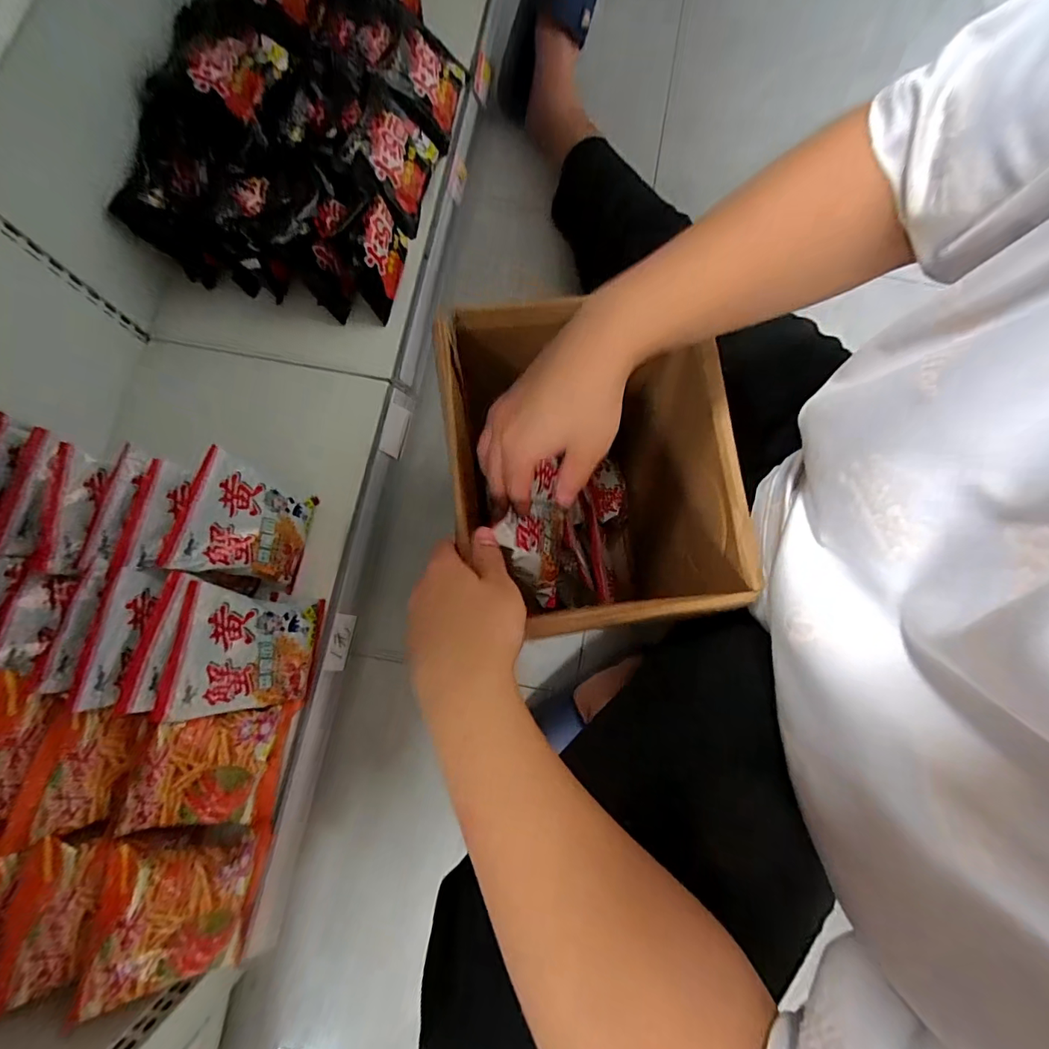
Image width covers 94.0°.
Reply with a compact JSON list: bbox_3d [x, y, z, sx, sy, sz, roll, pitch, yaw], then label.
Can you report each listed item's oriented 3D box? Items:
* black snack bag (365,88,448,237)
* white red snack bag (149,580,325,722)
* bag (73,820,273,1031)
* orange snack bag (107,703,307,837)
[{"bbox_3d":[-0.180,-0.512,0.688,0.035,0.112,0.153,9,80,42],"label":"black snack bag"},{"bbox_3d":[-0.304,0.139,0.538,0.040,0.147,0.128,-5,74,39],"label":"white red snack bag"},{"bbox_3d":[-0.332,0.380,0.481,0.140,0.032,0.123,20,66,-40],"label":"bag"},{"bbox_3d":[-0.325,0.254,0.520,0.143,0.038,0.131,22,77,-37],"label":"orange snack bag"}]

